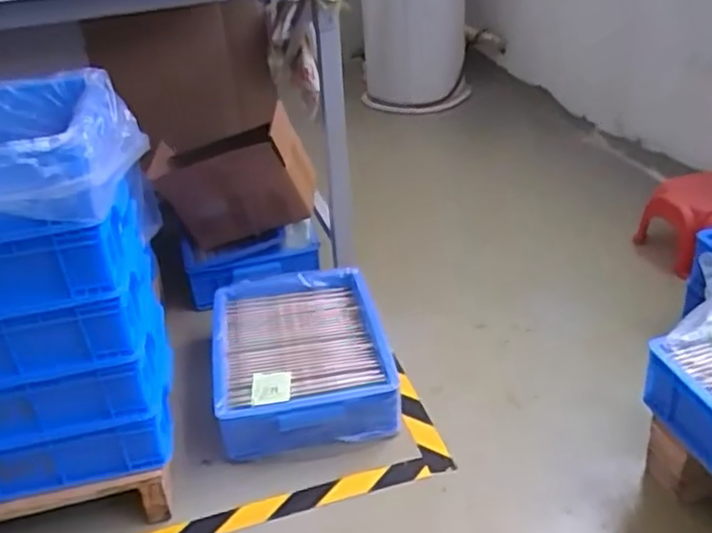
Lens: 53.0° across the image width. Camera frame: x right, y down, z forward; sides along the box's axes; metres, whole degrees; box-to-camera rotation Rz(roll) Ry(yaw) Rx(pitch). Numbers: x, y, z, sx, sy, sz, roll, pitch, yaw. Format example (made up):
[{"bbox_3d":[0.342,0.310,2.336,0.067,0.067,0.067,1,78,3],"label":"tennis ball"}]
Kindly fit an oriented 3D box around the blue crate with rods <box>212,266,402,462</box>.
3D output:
[{"bbox_3d":[-0.108,0.172,1.384,0.321,0.122,0.443,-9,30,-8],"label":"blue crate with rods"}]

